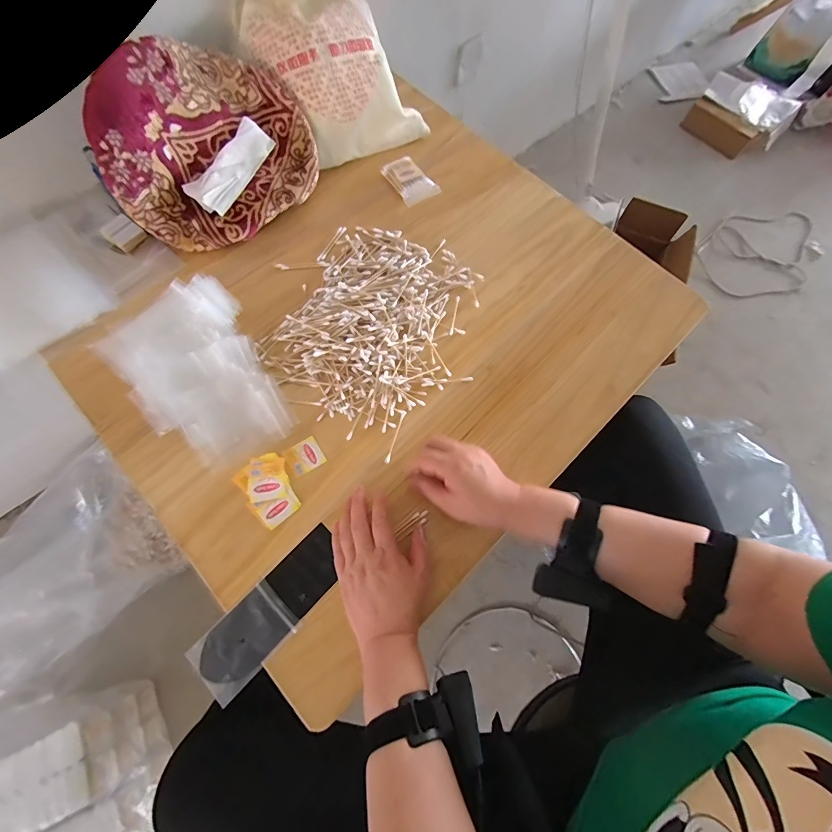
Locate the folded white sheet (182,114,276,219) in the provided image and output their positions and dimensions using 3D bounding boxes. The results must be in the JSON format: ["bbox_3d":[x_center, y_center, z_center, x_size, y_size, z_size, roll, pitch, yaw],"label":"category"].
[{"bbox_3d":[-0.265,-0.360,0.558,0.014,0.052,0.145,22,75,46],"label":"folded white sheet"}]

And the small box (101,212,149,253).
[{"bbox_3d":[-0.435,-0.273,0.573,0.053,0.012,0.044,33,72,10],"label":"small box"}]

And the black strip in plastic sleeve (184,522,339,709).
[{"bbox_3d":[-0.154,0.209,0.419,0.065,0.007,0.180,41,73,16],"label":"black strip in plastic sleeve"}]

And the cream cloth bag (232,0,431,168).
[{"bbox_3d":[-0.121,-0.579,0.609,0.282,0.201,0.233,-25,73,-11],"label":"cream cloth bag"}]

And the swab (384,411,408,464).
[{"bbox_3d":[-0.026,0.027,0.496,0.006,0.004,0.072,18,70,5],"label":"swab"}]

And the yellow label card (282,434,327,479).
[{"bbox_3d":[-0.139,0.050,0.481,0.042,0.004,0.038,-32,74,-13],"label":"yellow label card"}]

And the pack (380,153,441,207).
[{"bbox_3d":[-0.010,-0.396,0.643,0.062,0.012,0.093,-32,74,-13],"label":"pack"}]

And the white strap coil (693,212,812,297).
[{"bbox_3d":[1.240,-0.603,1.356,0.605,0.026,0.344,-42,77,-17],"label":"white strap coil"}]

